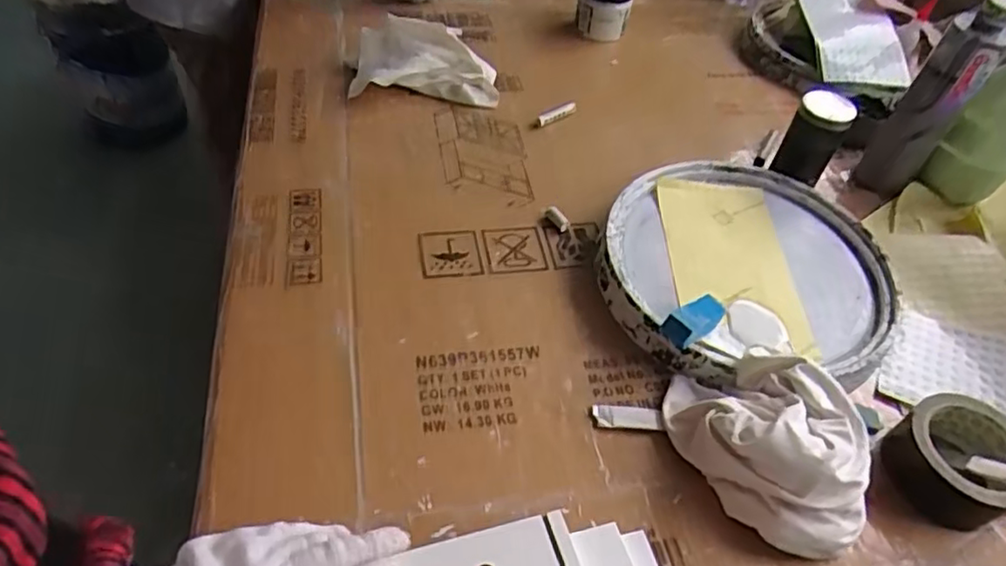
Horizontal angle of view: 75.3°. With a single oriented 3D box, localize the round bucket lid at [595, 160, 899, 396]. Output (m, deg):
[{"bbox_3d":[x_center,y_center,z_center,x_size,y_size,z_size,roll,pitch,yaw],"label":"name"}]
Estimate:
[{"bbox_3d":[0.246,-0.013,0.681,0.289,0.061,0.273,3,48,-4],"label":"round bucket lid"}]

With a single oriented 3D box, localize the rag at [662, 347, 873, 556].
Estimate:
[{"bbox_3d":[0.224,0.121,0.530,0.129,0.078,0.176,-28,56,-28],"label":"rag"}]

